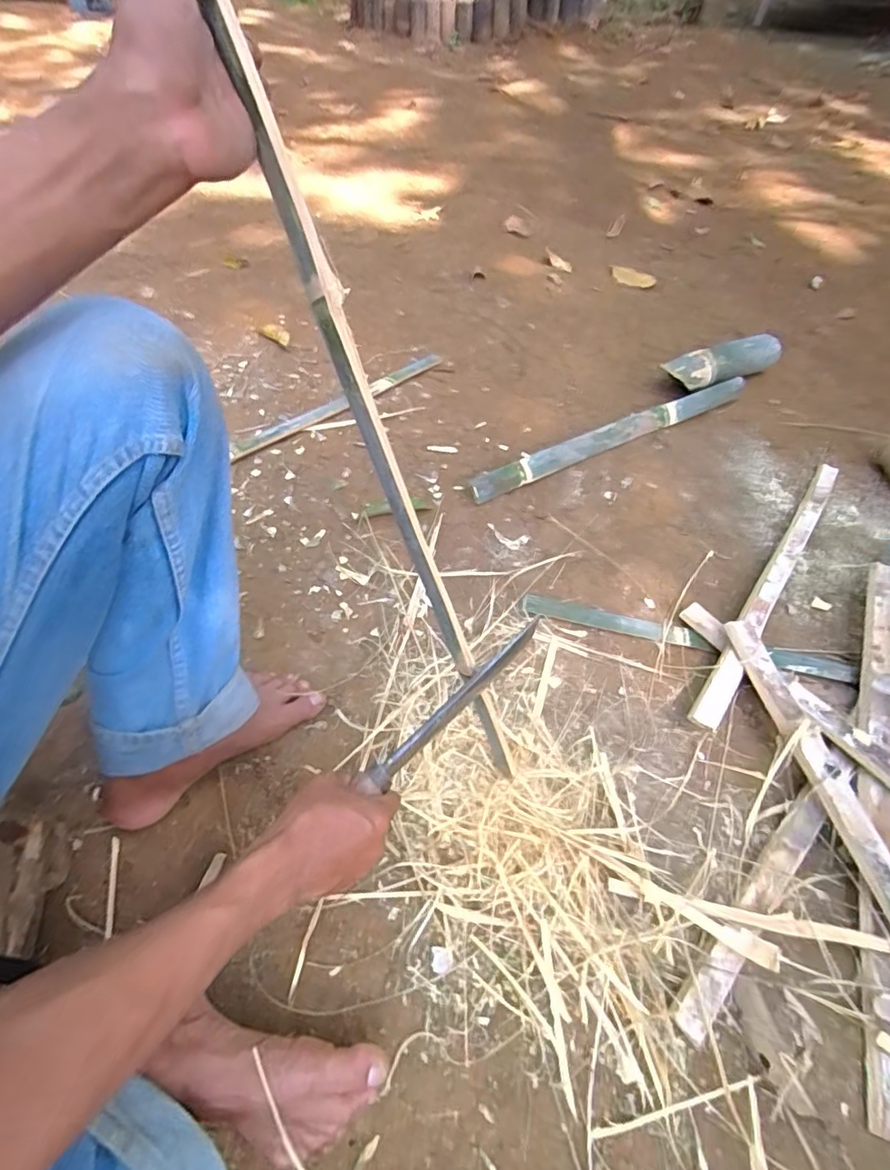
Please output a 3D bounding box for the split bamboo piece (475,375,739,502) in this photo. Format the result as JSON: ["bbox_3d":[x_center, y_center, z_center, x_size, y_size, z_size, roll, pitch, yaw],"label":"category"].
[{"bbox_3d":[0.327,-0.283,0.988,0.668,0.038,0.044,-25,58,-20],"label":"split bamboo piece"}]

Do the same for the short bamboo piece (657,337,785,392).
[{"bbox_3d":[0.581,-0.465,1.126,0.279,0.069,0.087,-25,59,-18],"label":"short bamboo piece"}]

